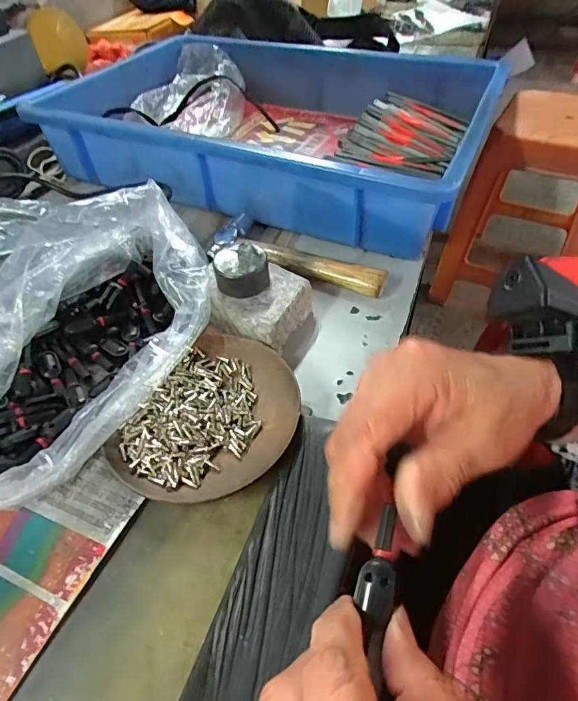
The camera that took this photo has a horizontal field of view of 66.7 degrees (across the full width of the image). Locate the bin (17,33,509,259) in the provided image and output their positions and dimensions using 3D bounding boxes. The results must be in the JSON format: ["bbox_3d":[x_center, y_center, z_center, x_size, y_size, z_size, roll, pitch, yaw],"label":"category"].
[{"bbox_3d":[-0.015,-0.252,0.483,0.425,0.080,0.305,18,52,19],"label":"bin"}]

